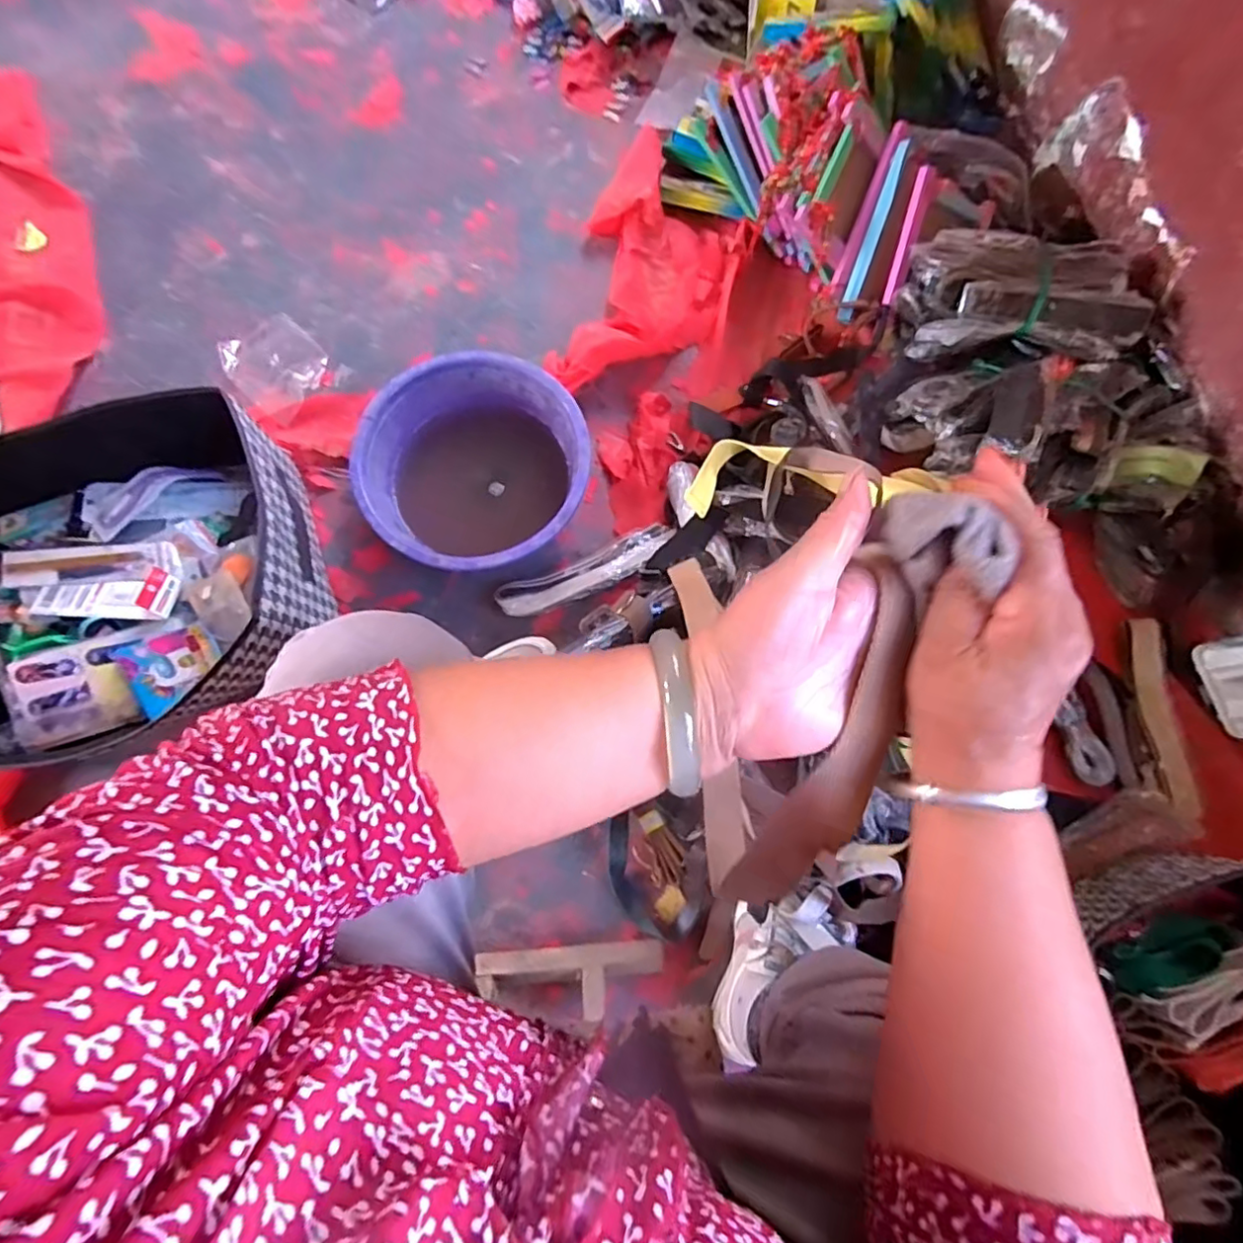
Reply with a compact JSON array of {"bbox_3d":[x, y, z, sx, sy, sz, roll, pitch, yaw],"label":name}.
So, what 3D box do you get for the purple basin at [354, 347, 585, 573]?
[{"bbox_3d":[-0.185,-0.193,0.807,0.275,0.120,0.278,0,76,-1],"label":"purple basin"}]

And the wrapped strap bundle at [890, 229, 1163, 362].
[{"bbox_3d":[0.532,-0.429,0.796,0.327,0.075,0.145,0,76,-1],"label":"wrapped strap bundle"}]

